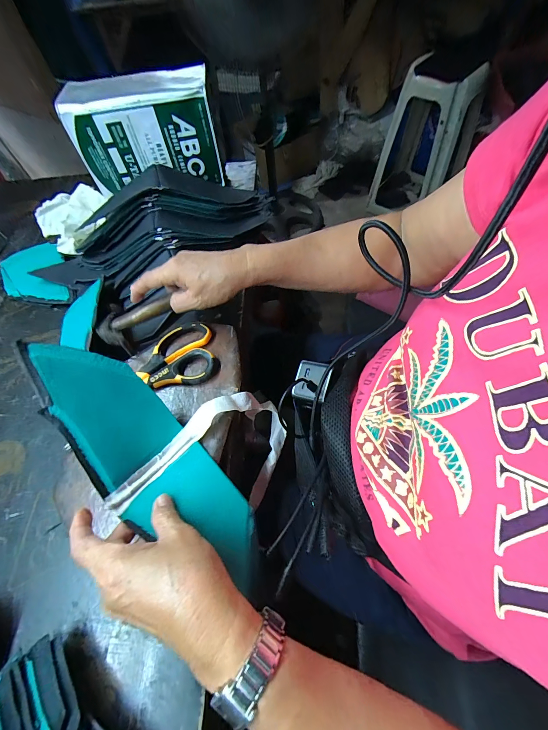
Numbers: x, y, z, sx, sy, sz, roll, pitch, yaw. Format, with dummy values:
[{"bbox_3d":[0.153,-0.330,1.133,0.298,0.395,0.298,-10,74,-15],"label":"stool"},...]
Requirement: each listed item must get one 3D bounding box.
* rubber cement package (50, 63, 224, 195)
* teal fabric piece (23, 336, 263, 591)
[{"bbox_3d":[-0.217,-0.393,0.528,0.234,0.144,0.079,-4,63,1],"label":"rubber cement package"},{"bbox_3d":[-0.121,0.084,0.287,0.264,0.048,0.086,45,71,-2],"label":"teal fabric piece"}]

